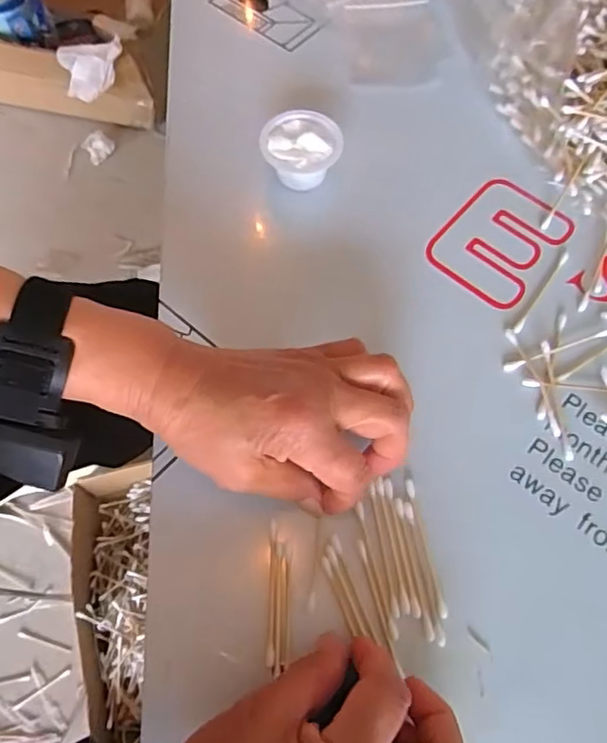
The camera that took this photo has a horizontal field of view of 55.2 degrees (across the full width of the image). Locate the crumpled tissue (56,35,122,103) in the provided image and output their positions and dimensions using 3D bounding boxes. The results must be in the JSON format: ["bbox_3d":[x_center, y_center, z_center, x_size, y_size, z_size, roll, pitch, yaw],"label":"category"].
[{"bbox_3d":[-0.341,-0.499,0.942,0.113,0.082,0.054,-8,66,-3],"label":"crumpled tissue"}]

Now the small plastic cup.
[{"bbox_3d":[-0.001,-0.150,0.403,0.053,0.036,0.050,0,66,0],"label":"small plastic cup"}]

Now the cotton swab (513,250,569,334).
[{"bbox_3d":[0.154,-0.053,0.373,0.005,0.004,0.076,34,72,15],"label":"cotton swab"}]

